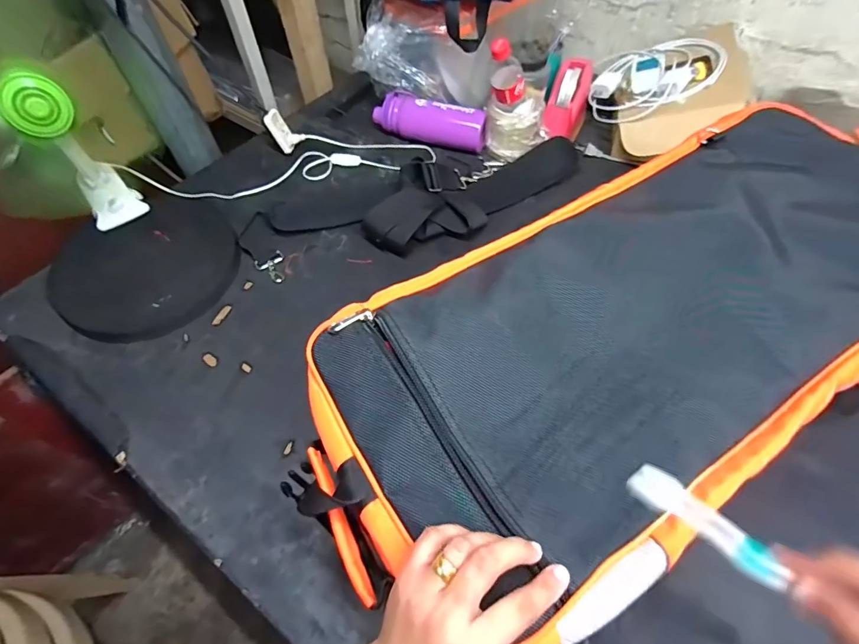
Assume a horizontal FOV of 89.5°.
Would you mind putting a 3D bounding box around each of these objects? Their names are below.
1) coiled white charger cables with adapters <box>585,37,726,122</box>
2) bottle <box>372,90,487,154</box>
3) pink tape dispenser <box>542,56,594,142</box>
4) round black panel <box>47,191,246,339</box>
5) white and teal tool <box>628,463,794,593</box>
[{"bbox_3d":[0.434,-0.492,0.869,0.248,0.056,0.249,-38,49,-7],"label":"coiled white charger cables with adapters"},{"bbox_3d":[0.005,-0.415,0.893,0.238,0.071,0.080,14,56,11],"label":"bottle"},{"bbox_3d":[0.278,-0.433,0.863,0.080,0.097,0.177,14,57,12],"label":"pink tape dispenser"},{"bbox_3d":[-0.469,-0.101,0.712,0.296,0.020,0.270,-1,60,2],"label":"round black panel"},{"bbox_3d":[0.192,0.141,0.303,0.030,0.010,0.100,-41,53,-19],"label":"white and teal tool"}]

